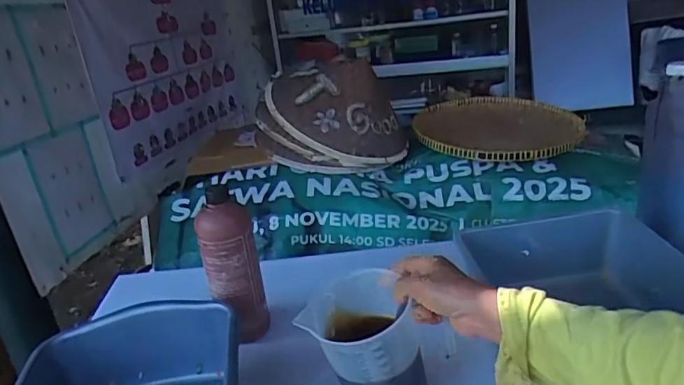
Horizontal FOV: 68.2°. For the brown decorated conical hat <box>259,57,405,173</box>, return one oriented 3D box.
[{"bbox_3d":[-0.030,-0.189,1.343,0.352,0.277,0.259,-17,22,-24],"label":"brown decorated conical hat"}]

